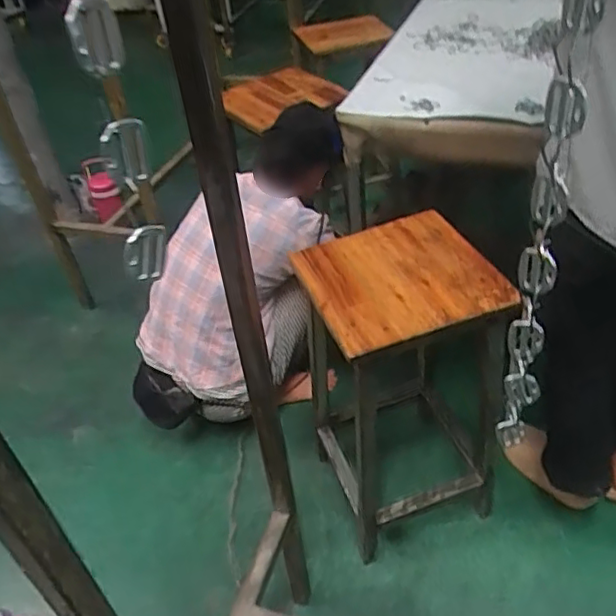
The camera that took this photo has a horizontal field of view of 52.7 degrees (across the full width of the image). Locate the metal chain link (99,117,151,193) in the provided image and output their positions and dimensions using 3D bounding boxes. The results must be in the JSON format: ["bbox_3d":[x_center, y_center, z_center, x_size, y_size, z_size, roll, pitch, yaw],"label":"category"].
[{"bbox_3d":[-0.090,-0.077,0.309,0.011,0.034,0.021,23,54,26],"label":"metal chain link"}]

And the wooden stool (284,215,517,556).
[{"bbox_3d":[0.197,0.158,1.285,0.348,0.630,0.366,-18,48,-10],"label":"wooden stool"}]

